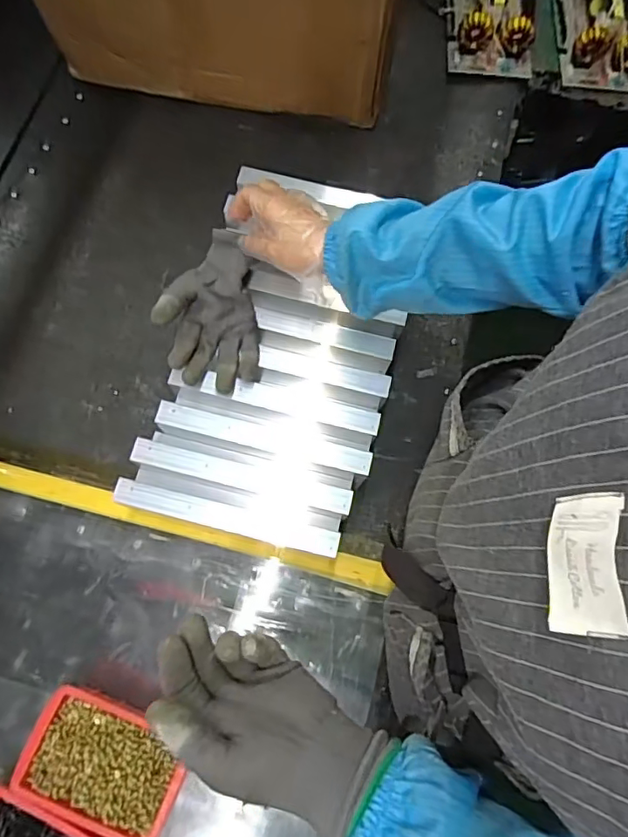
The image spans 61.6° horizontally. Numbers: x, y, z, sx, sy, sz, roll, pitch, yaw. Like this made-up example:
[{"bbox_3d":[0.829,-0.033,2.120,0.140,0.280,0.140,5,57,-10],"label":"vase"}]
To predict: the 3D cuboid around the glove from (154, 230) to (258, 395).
[{"bbox_3d":[-0.110,-0.113,0.559,0.100,0.046,0.163,-5,74,-3],"label":"glove"}]

